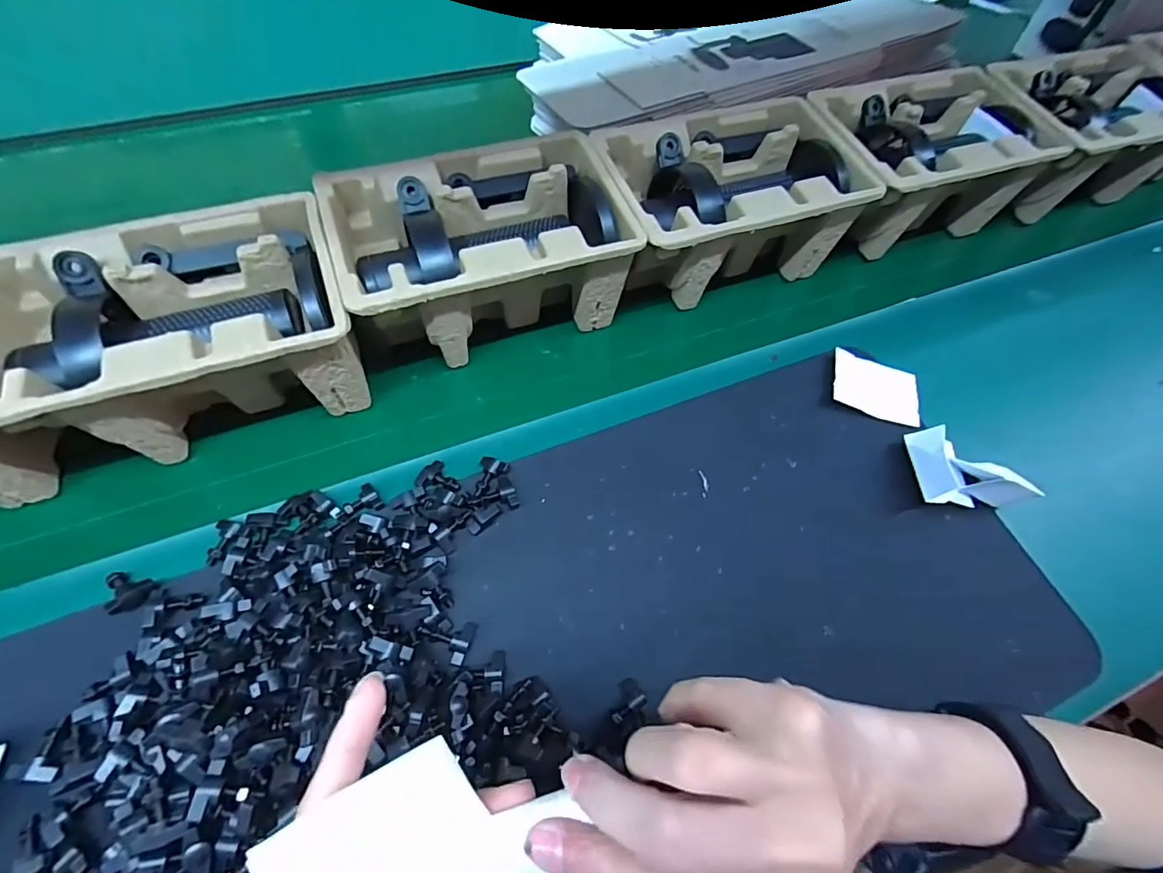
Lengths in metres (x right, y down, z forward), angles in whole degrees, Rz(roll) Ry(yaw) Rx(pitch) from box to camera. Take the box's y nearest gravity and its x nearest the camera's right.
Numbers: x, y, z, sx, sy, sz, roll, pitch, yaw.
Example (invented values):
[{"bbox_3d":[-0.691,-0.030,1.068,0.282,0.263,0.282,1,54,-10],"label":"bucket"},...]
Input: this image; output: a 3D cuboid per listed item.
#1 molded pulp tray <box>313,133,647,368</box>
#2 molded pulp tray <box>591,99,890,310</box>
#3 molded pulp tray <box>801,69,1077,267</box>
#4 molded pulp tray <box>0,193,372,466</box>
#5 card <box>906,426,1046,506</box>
[{"bbox_3d":[-0.079,-0.147,0.448,0.222,0.122,0.144,-18,66,-14],"label":"molded pulp tray"},{"bbox_3d":[0.135,-0.211,0.489,0.222,0.106,0.161,-15,65,-12],"label":"molded pulp tray"},{"bbox_3d":[0.342,-0.282,0.542,0.227,0.110,0.151,-19,66,-14],"label":"molded pulp tray"},{"bbox_3d":[-0.288,-0.065,0.389,0.234,0.123,0.146,-19,66,-14],"label":"molded pulp tray"},{"bbox_3d":[0.309,0.023,0.412,0.080,0.040,0.061,3,62,-3],"label":"card"}]

